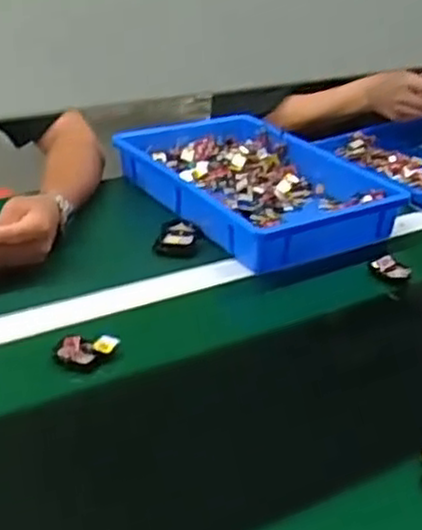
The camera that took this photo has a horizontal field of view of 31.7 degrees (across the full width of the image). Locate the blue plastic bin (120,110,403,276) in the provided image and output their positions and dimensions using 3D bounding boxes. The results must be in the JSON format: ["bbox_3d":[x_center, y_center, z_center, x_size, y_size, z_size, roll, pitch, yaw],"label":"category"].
[{"bbox_3d":[0.061,-0.107,1.021,0.242,0.053,0.339,-18,33,-29],"label":"blue plastic bin"}]

